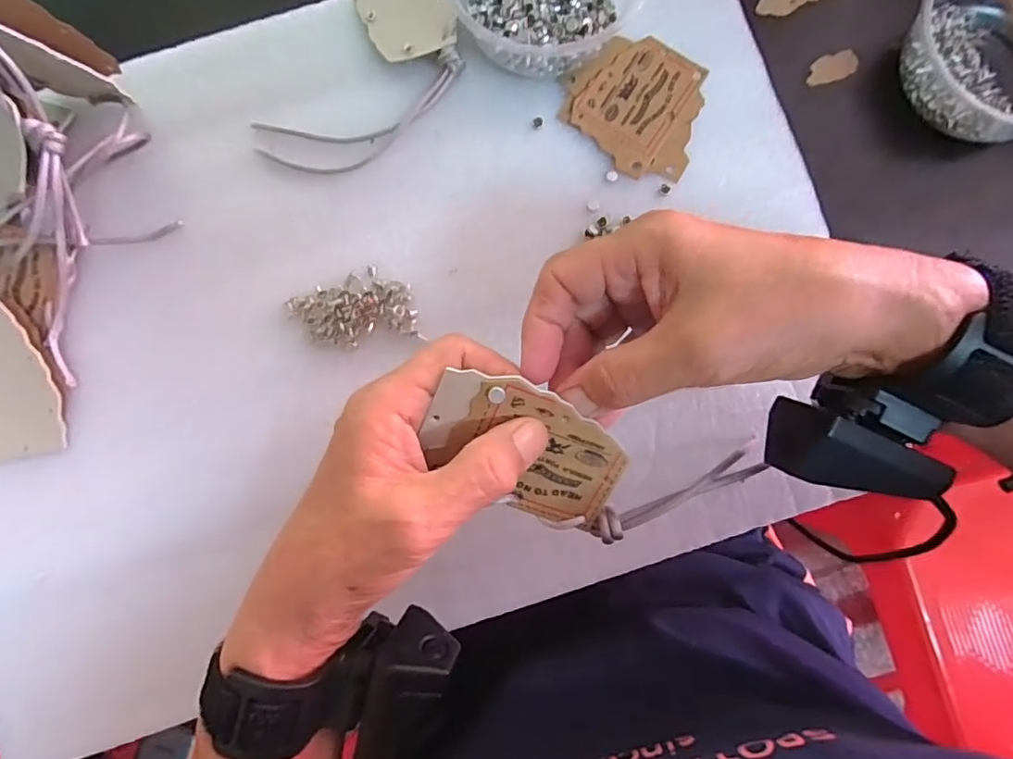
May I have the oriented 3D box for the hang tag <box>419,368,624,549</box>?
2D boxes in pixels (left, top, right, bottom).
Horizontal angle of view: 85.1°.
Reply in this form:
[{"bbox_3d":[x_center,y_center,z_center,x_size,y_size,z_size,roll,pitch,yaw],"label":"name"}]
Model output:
[{"bbox_3d":[0.012,0.032,0.226,0.090,0.006,0.054,23,111,-11],"label":"hang tag"}]

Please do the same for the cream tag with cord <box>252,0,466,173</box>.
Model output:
[{"bbox_3d":[-0.072,-0.191,0.322,0.090,0.009,0.166,26,86,3],"label":"cream tag with cord"}]

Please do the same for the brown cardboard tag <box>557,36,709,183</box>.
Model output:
[{"bbox_3d":[0.073,-0.160,0.320,0.079,0.004,0.078,23,85,3],"label":"brown cardboard tag"}]

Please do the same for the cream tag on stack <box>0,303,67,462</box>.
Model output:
[{"bbox_3d":[-0.275,0.002,0.300,0.056,0.005,0.085,-7,102,5],"label":"cream tag on stack"}]

